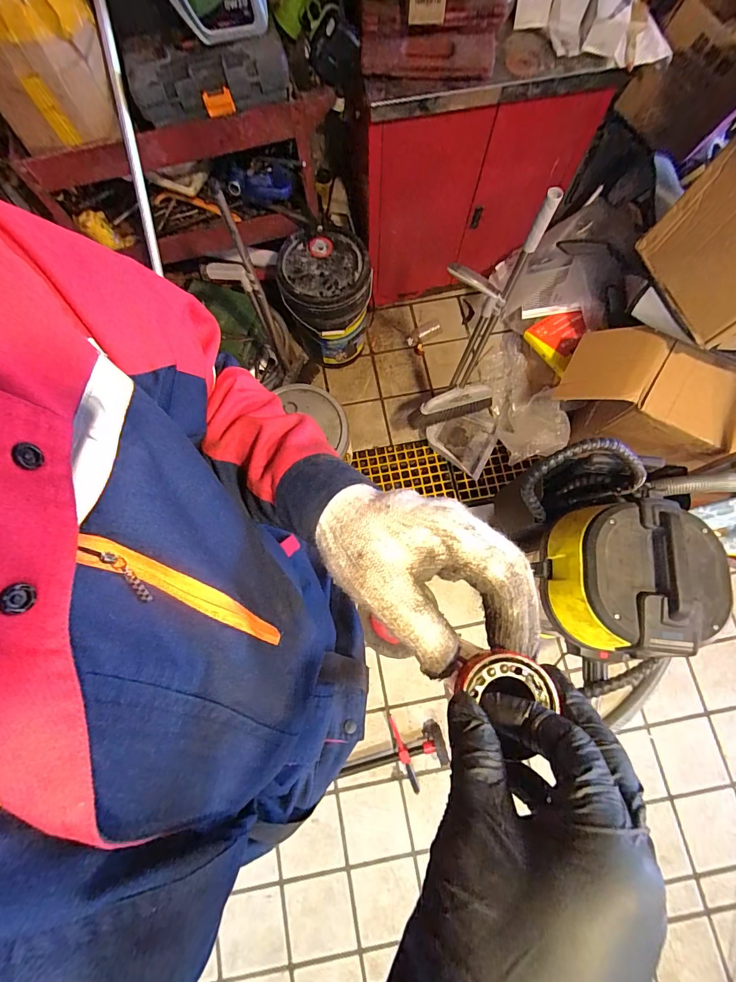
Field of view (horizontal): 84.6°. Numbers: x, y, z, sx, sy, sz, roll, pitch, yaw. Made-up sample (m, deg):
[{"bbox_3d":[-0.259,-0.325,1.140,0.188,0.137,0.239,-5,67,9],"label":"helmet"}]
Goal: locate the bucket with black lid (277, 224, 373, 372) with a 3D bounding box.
[{"bbox_3d":[-0.145,-0.684,1.516,0.291,0.427,0.296,0,76,1],"label":"bucket with black lid"}]

